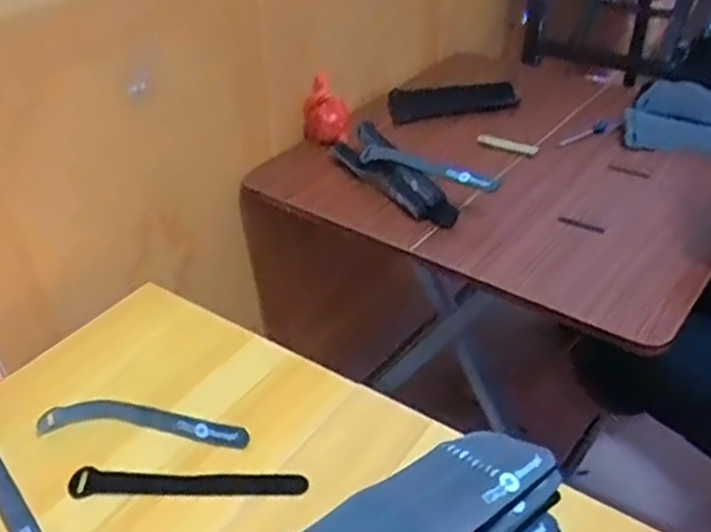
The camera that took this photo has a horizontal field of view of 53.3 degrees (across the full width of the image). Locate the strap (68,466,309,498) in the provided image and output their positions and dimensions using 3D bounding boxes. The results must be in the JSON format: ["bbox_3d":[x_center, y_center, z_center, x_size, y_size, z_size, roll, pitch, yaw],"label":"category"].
[{"bbox_3d":[-0.140,0.182,0.593,0.196,0.010,0.028,0,37,2],"label":"strap"}]

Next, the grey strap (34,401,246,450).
[{"bbox_3d":[-0.188,0.138,0.636,0.189,0.014,0.037,1,47,5],"label":"grey strap"}]

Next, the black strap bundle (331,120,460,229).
[{"bbox_3d":[0.043,-0.119,0.894,0.063,0.046,0.221,-18,40,-21],"label":"black strap bundle"}]

